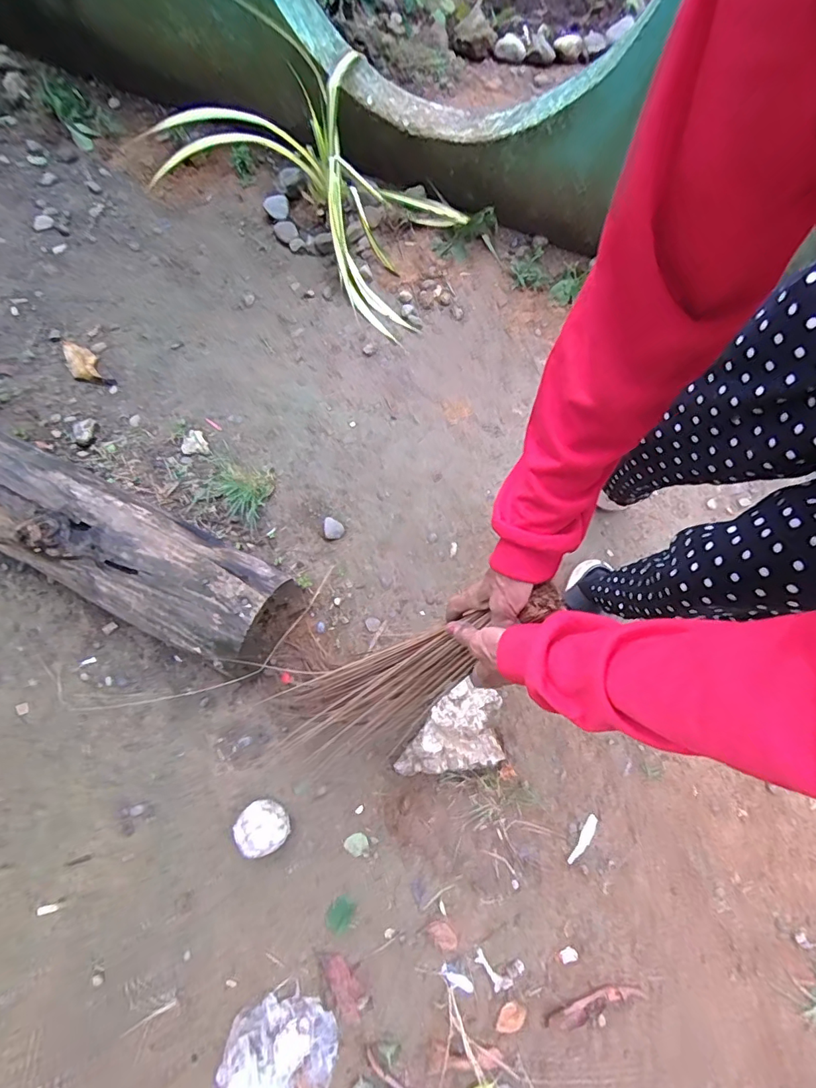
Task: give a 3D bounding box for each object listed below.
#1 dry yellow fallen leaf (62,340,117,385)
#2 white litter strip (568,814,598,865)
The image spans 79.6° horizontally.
[{"bbox_3d":[-0.756,-0.420,1.138,0.063,0.015,0.173,-38,77,-12],"label":"dry yellow fallen leaf"},{"bbox_3d":[0.311,0.522,0.864,0.021,0.005,0.089,33,74,9],"label":"white litter strip"}]

